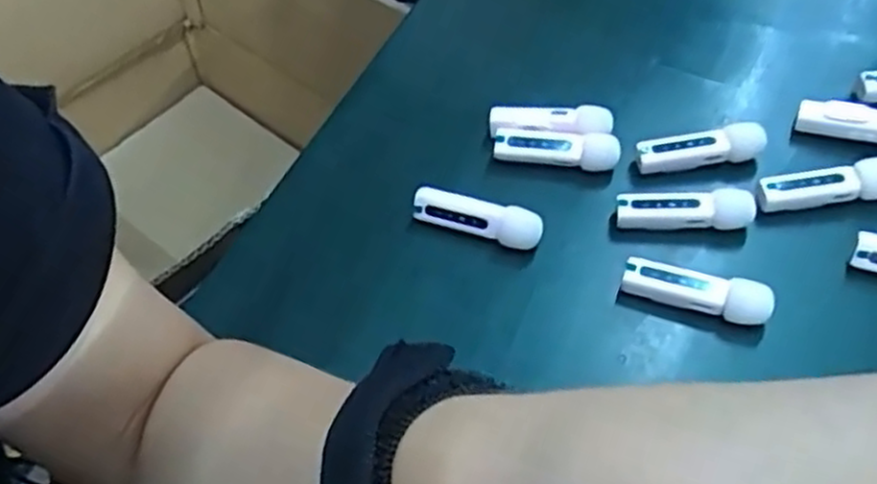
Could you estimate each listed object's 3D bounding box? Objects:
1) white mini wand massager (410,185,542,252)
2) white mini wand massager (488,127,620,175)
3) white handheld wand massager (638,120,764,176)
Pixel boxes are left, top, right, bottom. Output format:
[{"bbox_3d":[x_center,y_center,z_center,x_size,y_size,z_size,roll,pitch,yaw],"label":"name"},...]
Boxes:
[{"bbox_3d":[0.019,-0.012,0.375,0.064,0.016,0.015,20,59,13],"label":"white mini wand massager"},{"bbox_3d":[0.061,-0.048,0.398,0.063,0.018,0.014,7,57,5],"label":"white mini wand massager"},{"bbox_3d":[0.134,-0.048,0.390,0.061,0.018,0.015,-8,57,-5],"label":"white handheld wand massager"}]

